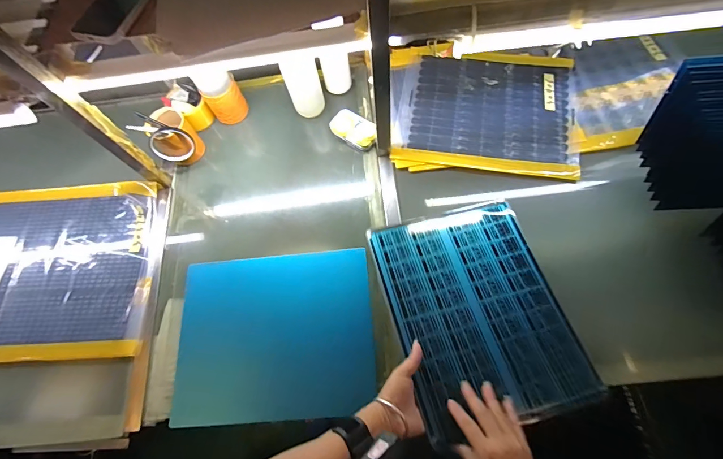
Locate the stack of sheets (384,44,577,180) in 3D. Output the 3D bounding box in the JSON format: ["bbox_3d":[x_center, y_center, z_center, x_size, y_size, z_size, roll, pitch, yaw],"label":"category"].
[{"bbox_3d":[0.273,-0.286,0.799,0.416,0.019,0.349,5,71,8],"label":"stack of sheets"}]

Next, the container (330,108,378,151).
[{"bbox_3d":[-0.015,-0.228,0.787,0.117,0.037,0.067,27,67,14],"label":"container"}]

